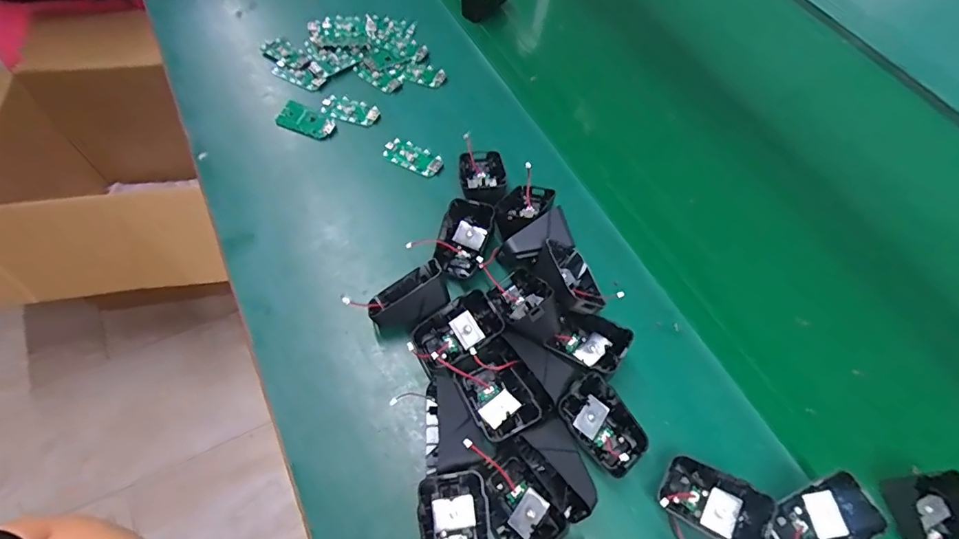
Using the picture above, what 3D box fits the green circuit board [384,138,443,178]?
[{"bbox_3d":[-0.069,-0.117,0.513,0.062,0.009,0.032,24,62,11],"label":"green circuit board"}]

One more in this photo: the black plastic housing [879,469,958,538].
[{"bbox_3d":[0.331,0.183,0.352,0.045,0.029,0.068,-8,61,-7],"label":"black plastic housing"}]

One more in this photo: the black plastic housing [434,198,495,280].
[{"bbox_3d":[-0.013,-0.033,0.435,0.042,0.031,0.065,15,61,6],"label":"black plastic housing"}]

